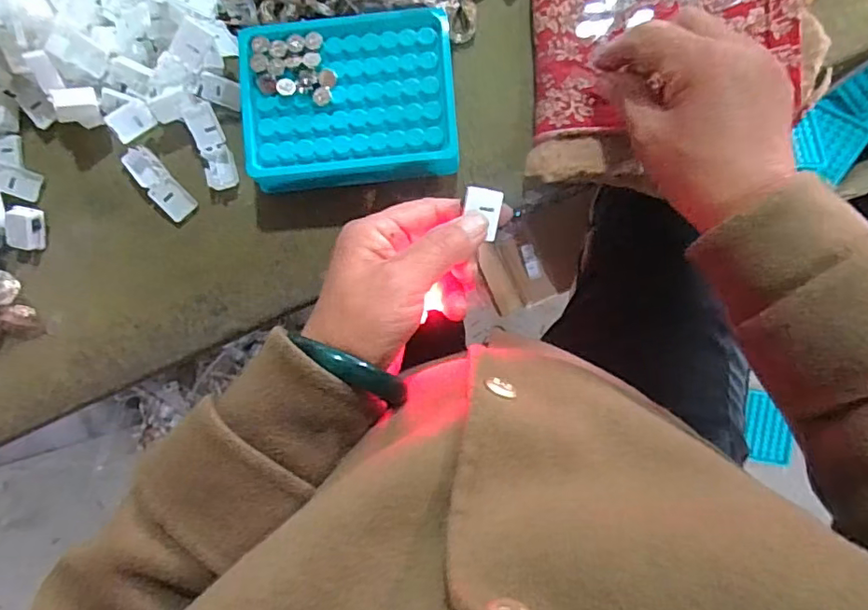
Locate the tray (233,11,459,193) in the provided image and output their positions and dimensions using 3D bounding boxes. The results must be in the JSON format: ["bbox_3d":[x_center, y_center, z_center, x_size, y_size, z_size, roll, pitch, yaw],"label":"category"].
[{"bbox_3d":[-0.052,-0.127,0.346,0.127,0.035,0.097,-4,88,3],"label":"tray"}]

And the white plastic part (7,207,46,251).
[{"bbox_3d":[-0.267,-0.050,0.358,0.021,0.013,0.026,9,108,-17],"label":"white plastic part"}]

